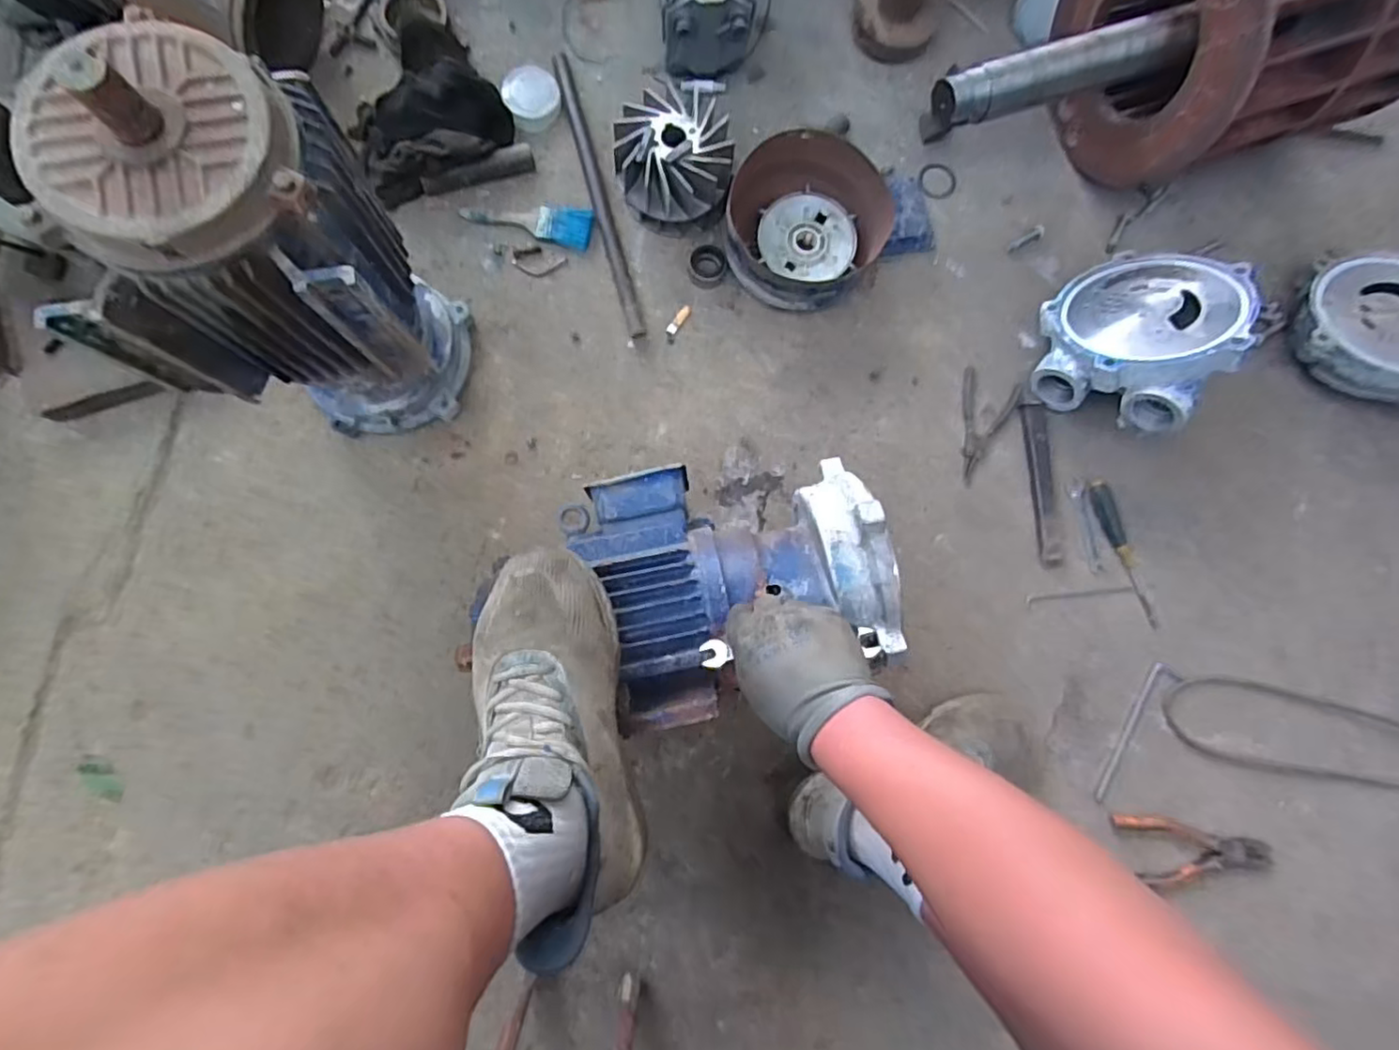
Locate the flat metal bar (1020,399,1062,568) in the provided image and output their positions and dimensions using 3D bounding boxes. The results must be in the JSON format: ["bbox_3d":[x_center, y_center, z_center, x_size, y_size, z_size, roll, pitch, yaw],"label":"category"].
[{"bbox_3d":[0.434,-0.051,0.820,0.033,0.011,0.204,-3,82,-4],"label":"flat metal bar"}]

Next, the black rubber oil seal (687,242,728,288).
[{"bbox_3d":[0.011,-0.327,0.820,0.046,0.017,0.048,7,81,-2],"label":"black rubber oil seal"}]

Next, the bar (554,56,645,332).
[{"bbox_3d":[-0.129,-0.423,0.825,0.021,0.015,0.395,-15,83,-6],"label":"bar"}]

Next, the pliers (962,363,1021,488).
[{"bbox_3d":[0.368,-0.125,0.830,0.070,0.008,0.154,11,81,-2],"label":"pliers"}]

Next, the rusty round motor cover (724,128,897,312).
[{"bbox_3d":[0.129,-0.367,0.802,0.189,0.084,0.197,0,81,-3],"label":"rusty round motor cover"}]

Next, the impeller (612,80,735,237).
[{"bbox_3d":[-0.031,-0.421,0.764,0.129,0.096,0.124,7,81,-2],"label":"impeller"}]

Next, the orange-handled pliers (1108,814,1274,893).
[{"bbox_3d":[0.588,0.402,0.778,0.187,0.025,0.087,8,81,-2],"label":"orange-handled pliers"}]

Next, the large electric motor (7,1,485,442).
[{"bbox_3d":[-0.349,-0.211,0.580,0.190,0.404,0.182,-12,82,-5],"label":"large electric motor"}]

